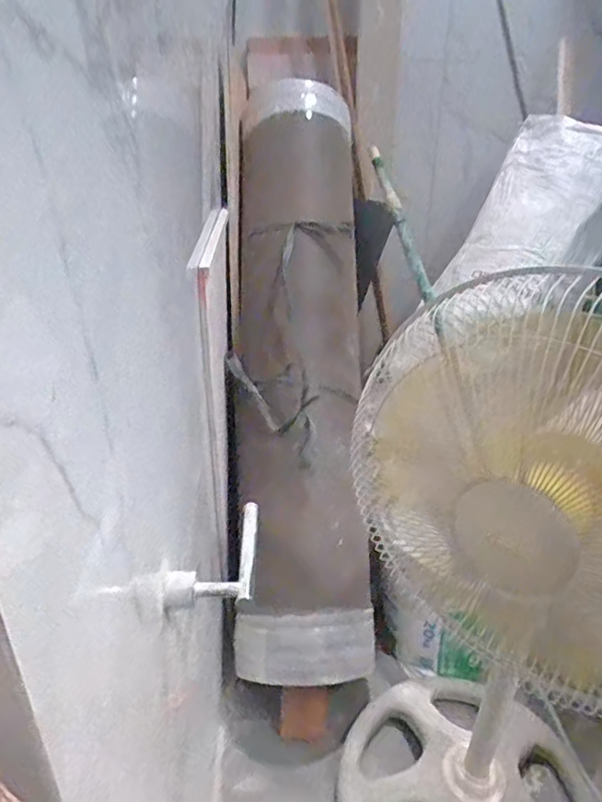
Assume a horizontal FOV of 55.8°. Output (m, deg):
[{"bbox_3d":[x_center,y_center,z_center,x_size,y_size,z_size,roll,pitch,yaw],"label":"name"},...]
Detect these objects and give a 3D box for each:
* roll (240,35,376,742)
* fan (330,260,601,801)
[{"bbox_3d":[-0.005,-0.145,1.150,0.260,1.496,0.205,-1,-15,-2],"label":"roll"},{"bbox_3d":[0.249,0.287,0.699,0.381,0.898,0.302,7,29,12],"label":"fan"}]

